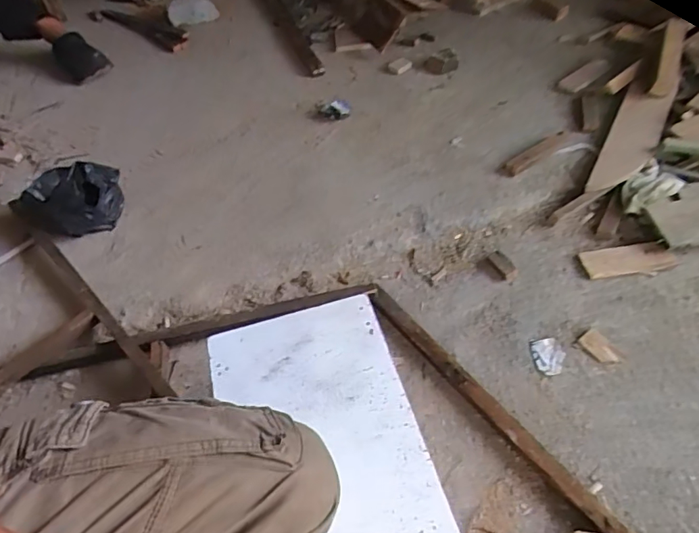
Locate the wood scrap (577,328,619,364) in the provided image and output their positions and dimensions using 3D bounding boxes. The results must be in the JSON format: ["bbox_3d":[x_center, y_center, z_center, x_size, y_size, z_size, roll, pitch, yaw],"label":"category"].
[{"bbox_3d":[0.439,0.142,0.900,0.043,0.008,0.067,-31,55,-19],"label":"wood scrap"}]

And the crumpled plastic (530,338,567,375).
[{"bbox_3d":[0.349,0.156,0.901,0.052,0.004,0.070,-8,51,-2],"label":"crumpled plastic"}]

